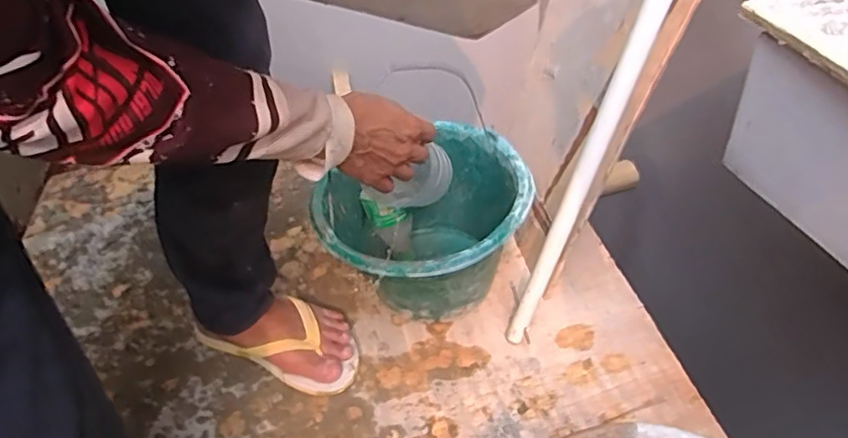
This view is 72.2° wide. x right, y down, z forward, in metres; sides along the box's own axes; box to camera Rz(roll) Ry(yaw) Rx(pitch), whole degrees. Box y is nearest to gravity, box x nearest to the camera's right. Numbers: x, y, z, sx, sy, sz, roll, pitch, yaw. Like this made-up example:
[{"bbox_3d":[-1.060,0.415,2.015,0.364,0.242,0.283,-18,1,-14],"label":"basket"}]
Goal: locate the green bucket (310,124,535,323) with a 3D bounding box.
[{"bbox_3d":[0.000,0.027,0.757,0.253,0.187,0.251,-2,39,1],"label":"green bucket"}]

